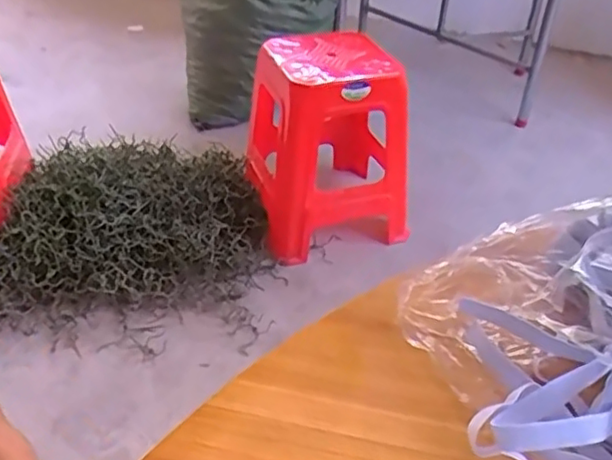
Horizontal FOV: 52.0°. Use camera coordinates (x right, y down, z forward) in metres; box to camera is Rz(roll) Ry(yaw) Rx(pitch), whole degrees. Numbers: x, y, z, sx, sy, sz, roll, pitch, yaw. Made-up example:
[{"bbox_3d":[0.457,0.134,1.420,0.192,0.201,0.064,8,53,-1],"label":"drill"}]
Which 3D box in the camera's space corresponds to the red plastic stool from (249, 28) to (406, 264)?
[{"bbox_3d":[0.048,-0.234,1.663,0.381,0.465,0.400,-8,38,-14],"label":"red plastic stool"}]

